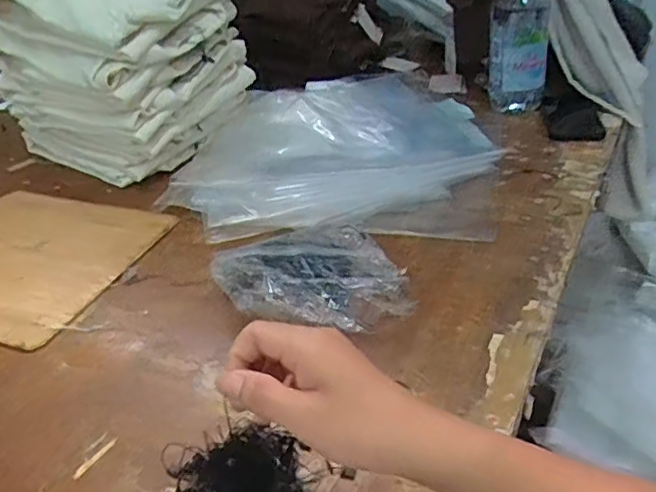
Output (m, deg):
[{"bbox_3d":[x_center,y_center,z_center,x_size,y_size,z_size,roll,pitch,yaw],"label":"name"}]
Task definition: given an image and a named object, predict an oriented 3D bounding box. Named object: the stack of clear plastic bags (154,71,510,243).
[{"bbox_3d":[0.017,-0.156,0.820,0.422,0.048,0.462,1,35,10],"label":"stack of clear plastic bags"}]

